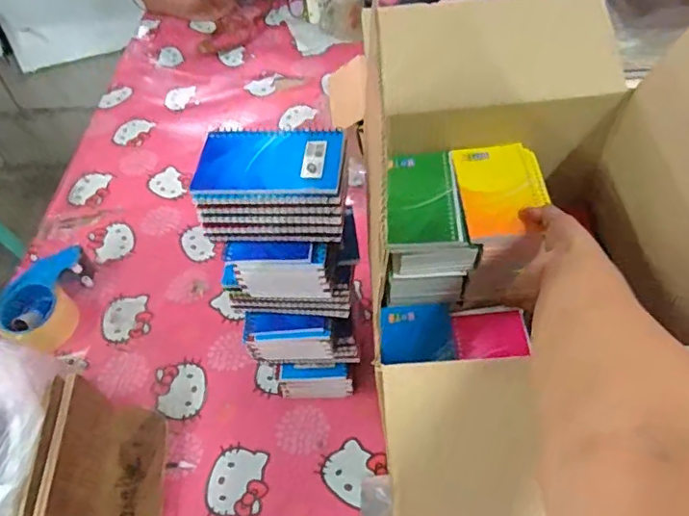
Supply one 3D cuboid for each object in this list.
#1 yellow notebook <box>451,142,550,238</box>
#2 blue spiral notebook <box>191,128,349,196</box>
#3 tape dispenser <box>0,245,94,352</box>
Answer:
[{"bbox_3d":[0.171,-0.075,0.611,0.088,0.006,0.119,-9,59,8],"label":"yellow notebook"},{"bbox_3d":[-0.069,-0.089,0.519,0.133,0.010,0.087,1,53,5],"label":"blue spiral notebook"},{"bbox_3d":[-0.446,0.061,0.838,0.089,0.070,0.137,4,54,8],"label":"tape dispenser"}]

